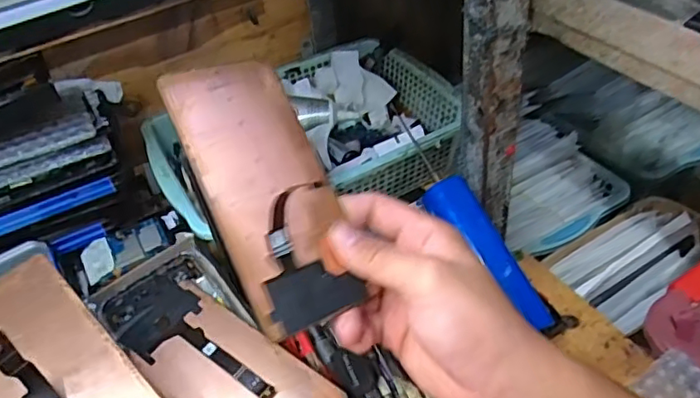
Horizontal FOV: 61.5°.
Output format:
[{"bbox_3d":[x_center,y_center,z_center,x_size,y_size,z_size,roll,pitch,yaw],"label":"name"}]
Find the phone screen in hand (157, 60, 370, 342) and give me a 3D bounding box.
[{"bbox_3d":[-0.043,-0.008,0.321,0.072,0.013,0.153,-19,77,-33],"label":"phone screen in hand"}]

